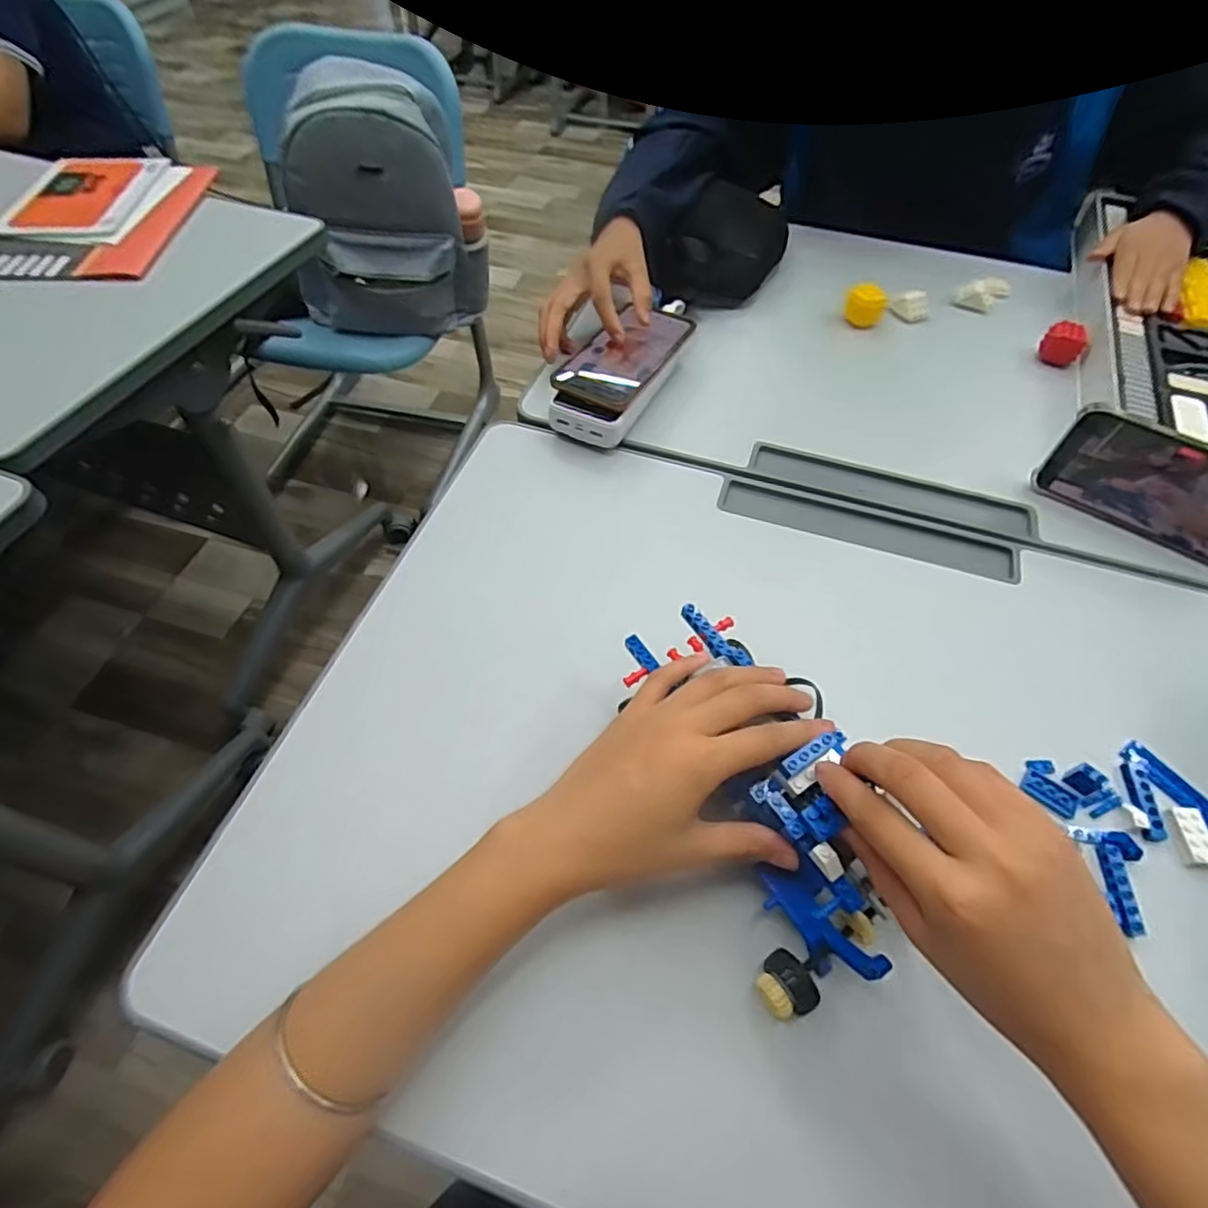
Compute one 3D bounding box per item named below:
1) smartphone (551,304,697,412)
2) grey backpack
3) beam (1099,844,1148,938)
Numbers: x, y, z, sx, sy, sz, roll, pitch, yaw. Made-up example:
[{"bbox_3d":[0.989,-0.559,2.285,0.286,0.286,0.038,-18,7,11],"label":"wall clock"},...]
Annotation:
[{"bbox_3d":[0.024,-0.229,0.578,0.076,0.013,0.151,24,55,16],"label":"smartphone"},{"bbox_3d":[-0.344,-0.604,0.983,0.282,0.356,0.140,-20,59,-15],"label":"grey backpack"},{"bbox_3d":[0.296,0.162,0.361,0.011,0.008,0.048,6,56,2],"label":"beam"}]

